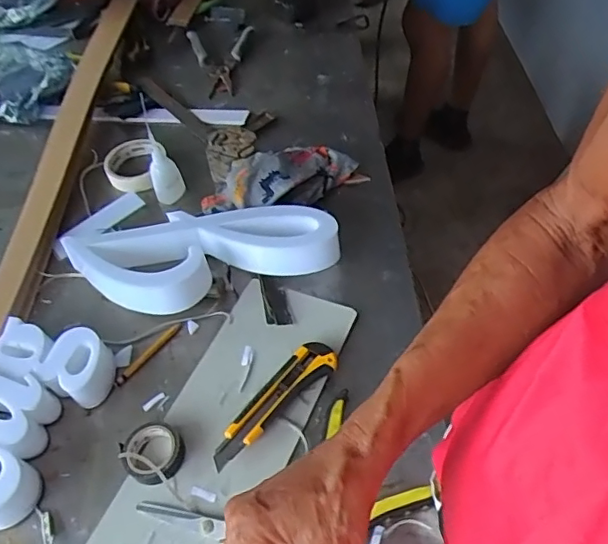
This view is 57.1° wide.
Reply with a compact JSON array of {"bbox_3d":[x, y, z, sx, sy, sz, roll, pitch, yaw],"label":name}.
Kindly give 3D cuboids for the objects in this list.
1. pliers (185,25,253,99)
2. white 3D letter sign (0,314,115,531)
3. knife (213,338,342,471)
[{"bbox_3d":[-0.129,-0.381,0.980,0.117,0.027,0.193,-17,53,-8],"label":"pliers"},{"bbox_3d":[-0.286,0.150,0.567,0.122,0.049,0.197,7,54,10],"label":"white 3D letter sign"},{"bbox_3d":[-0.030,0.132,0.565,0.037,0.020,0.160,35,63,27],"label":"knife"}]

